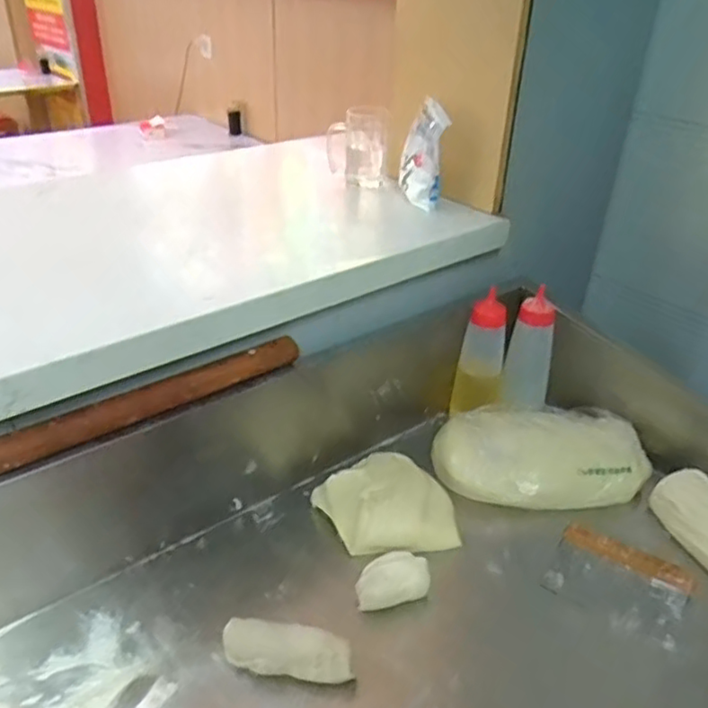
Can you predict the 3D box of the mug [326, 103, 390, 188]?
[{"bbox_3d":[0.005,-0.335,1.071,0.098,0.115,0.069,1,31,-3],"label":"mug"}]

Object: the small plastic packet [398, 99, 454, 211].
[{"bbox_3d":[0.102,-0.301,0.995,0.026,0.156,0.102,-11,47,-26],"label":"small plastic packet"}]

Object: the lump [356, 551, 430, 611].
[{"bbox_3d":[0.043,0.252,0.739,0.082,0.025,0.052,-11,32,-18],"label":"lump"}]

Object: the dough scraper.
[{"bbox_3d":[0.302,0.257,0.760,0.146,0.014,0.114,18,34,28],"label":"dough scraper"}]

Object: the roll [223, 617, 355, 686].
[{"bbox_3d":[-0.066,0.294,0.655,0.132,0.046,0.041,4,30,7],"label":"roll"}]

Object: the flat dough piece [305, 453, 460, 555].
[{"bbox_3d":[0.044,0.186,0.825,0.157,0.044,0.149,-12,32,-20],"label":"flat dough piece"}]

